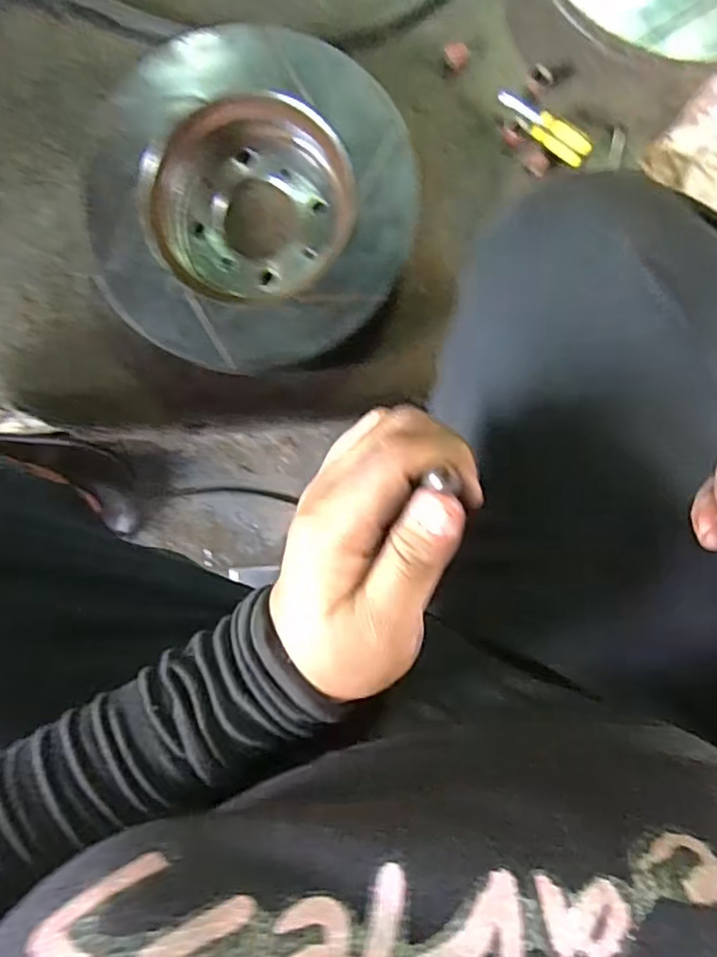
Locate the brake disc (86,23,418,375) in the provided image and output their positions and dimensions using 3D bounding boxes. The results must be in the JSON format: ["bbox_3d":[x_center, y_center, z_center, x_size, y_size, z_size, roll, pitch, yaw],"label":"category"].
[{"bbox_3d":[-0.086,-0.212,0.493,0.237,0.051,0.251,0,93,3],"label":"brake disc"}]

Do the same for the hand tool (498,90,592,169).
[{"bbox_3d":[0.143,-0.273,0.492,0.081,0.017,0.021,33,94,1],"label":"hand tool"}]

